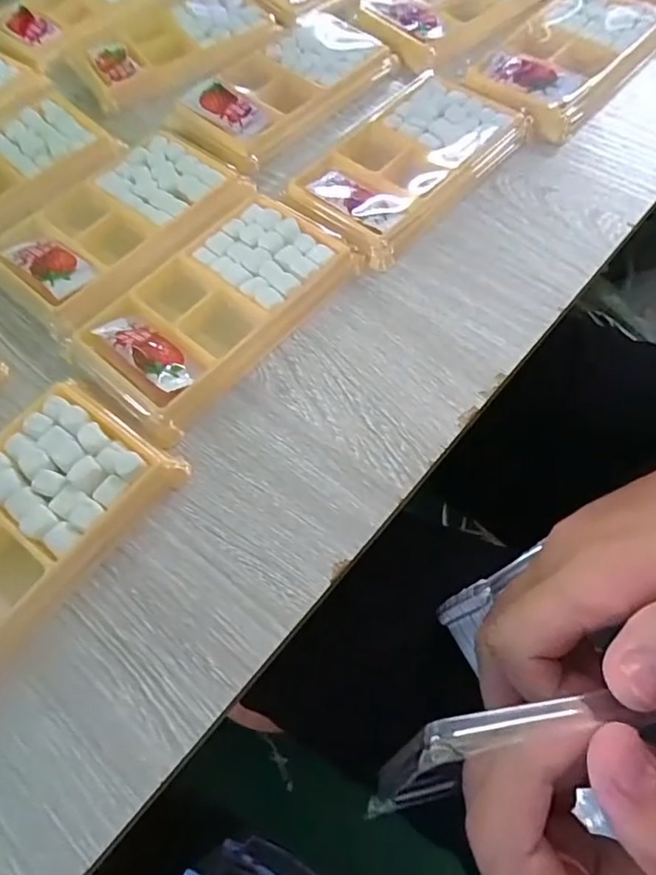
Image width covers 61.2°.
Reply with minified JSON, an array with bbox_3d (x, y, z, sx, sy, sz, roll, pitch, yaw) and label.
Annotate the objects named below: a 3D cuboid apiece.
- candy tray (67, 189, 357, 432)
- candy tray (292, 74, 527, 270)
[{"bbox_3d":[-0.057,-0.070,0.272,0.079,0.012,0.130,40,72,18],"label":"candy tray"},{"bbox_3d":[0.044,-0.156,0.307,0.076,0.012,0.133,39,72,18],"label":"candy tray"}]

